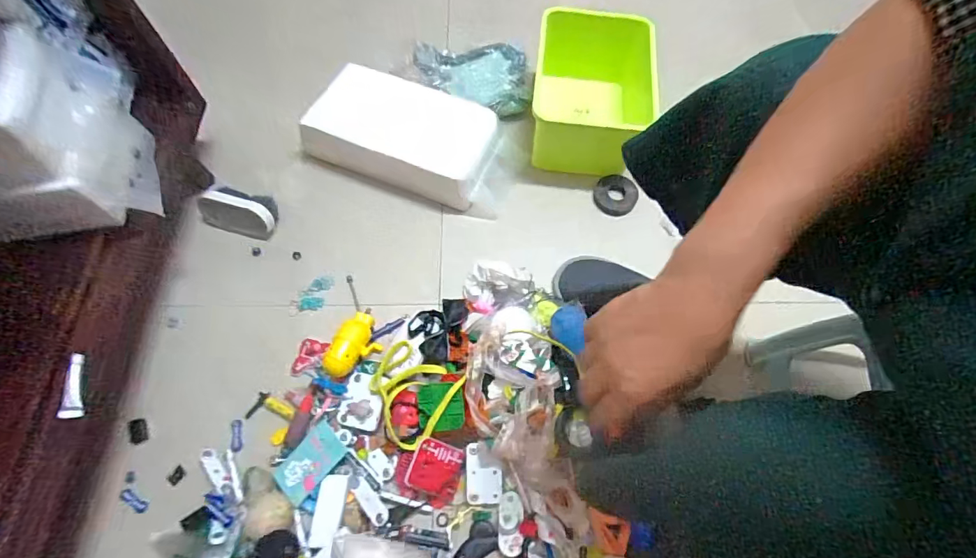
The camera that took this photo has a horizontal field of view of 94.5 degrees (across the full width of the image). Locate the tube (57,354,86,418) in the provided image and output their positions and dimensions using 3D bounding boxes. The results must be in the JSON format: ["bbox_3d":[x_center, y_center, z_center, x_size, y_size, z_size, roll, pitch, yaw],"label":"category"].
[{"bbox_3d":[-0.500,0.129,0.547,0.020,0.018,0.075,-4,66,-4],"label":"tube"}]

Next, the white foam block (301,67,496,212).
[{"bbox_3d":[-0.152,-0.263,0.806,0.312,0.085,0.176,19,67,6],"label":"white foam block"}]

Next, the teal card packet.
[{"bbox_3d":[-0.236,0.242,0.597,0.058,0.011,0.093,38,70,14],"label":"teal card packet"}]

